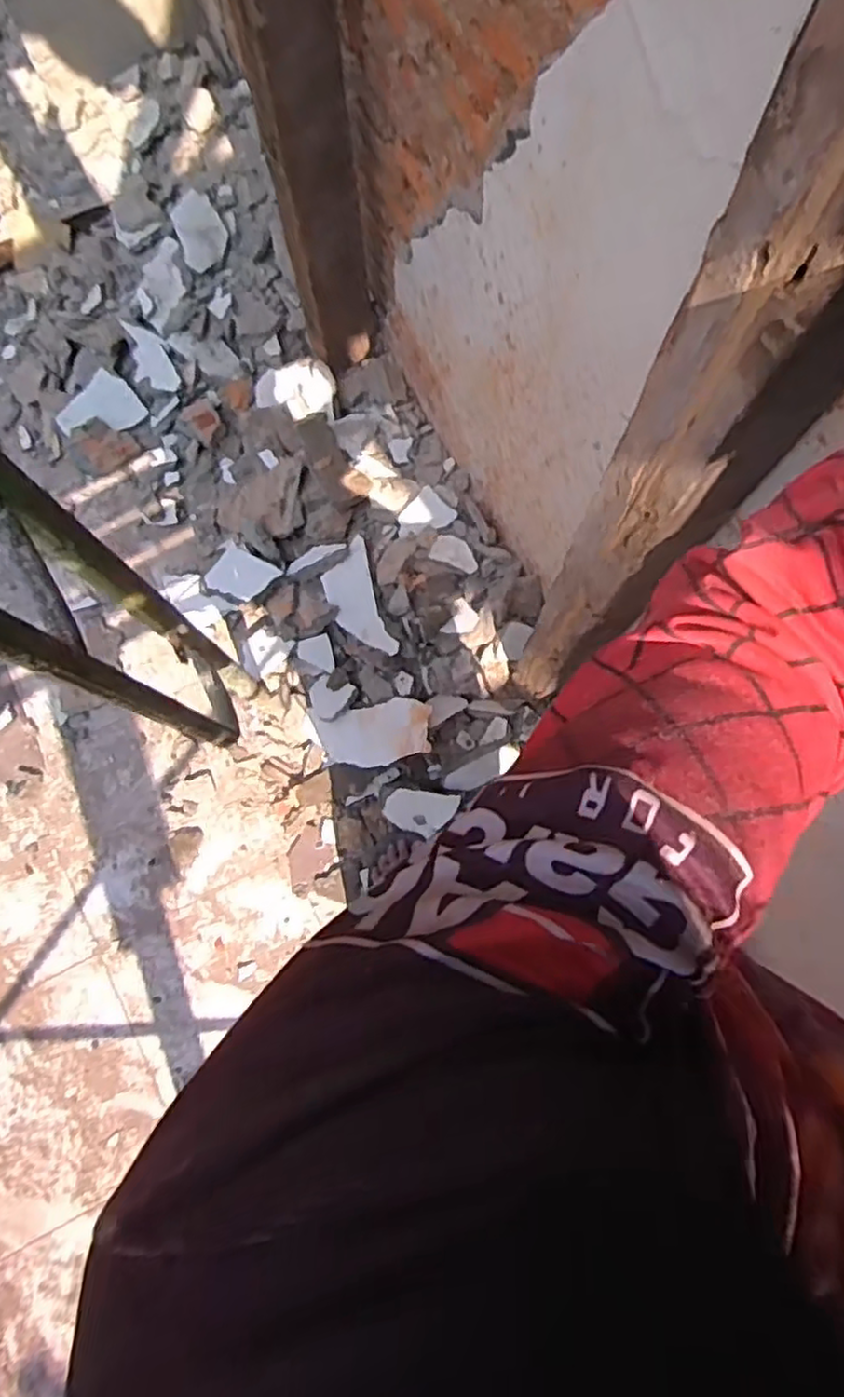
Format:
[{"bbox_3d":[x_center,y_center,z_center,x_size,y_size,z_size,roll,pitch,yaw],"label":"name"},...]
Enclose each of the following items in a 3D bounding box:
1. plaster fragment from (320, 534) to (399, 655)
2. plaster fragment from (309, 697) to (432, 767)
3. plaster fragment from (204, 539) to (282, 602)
[{"bbox_3d":[-0.127,-0.185,1.394,0.097,0.032,0.233,-18,80,-4],"label":"plaster fragment"},{"bbox_3d":[-0.107,0.071,1.380,0.253,0.046,0.119,-8,79,14],"label":"plaster fragment"},{"bbox_3d":[-0.356,-0.255,1.432,0.147,0.030,0.109,21,72,14],"label":"plaster fragment"}]

